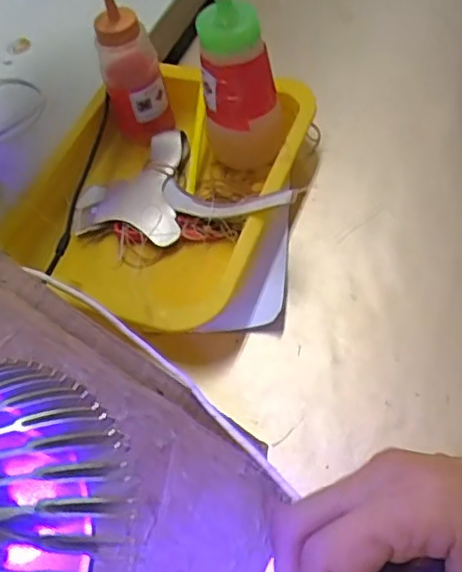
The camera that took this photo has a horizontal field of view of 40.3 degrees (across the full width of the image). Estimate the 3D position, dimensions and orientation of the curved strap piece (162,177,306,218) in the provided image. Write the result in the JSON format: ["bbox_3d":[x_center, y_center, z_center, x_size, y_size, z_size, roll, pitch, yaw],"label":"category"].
[{"bbox_3d":[-0.005,-0.067,0.483,0.146,0.017,0.029,8,50,43],"label":"curved strap piece"}]

